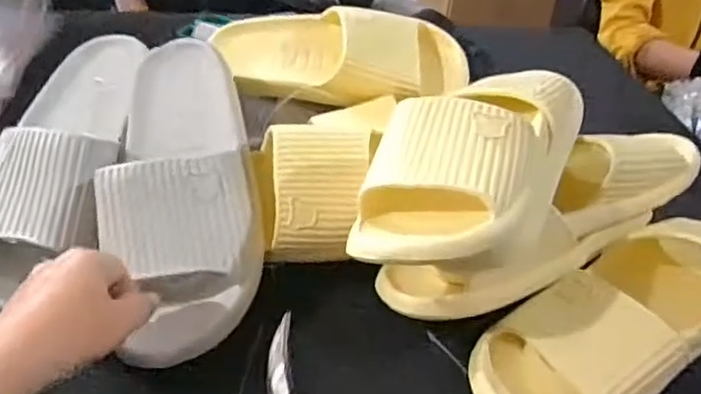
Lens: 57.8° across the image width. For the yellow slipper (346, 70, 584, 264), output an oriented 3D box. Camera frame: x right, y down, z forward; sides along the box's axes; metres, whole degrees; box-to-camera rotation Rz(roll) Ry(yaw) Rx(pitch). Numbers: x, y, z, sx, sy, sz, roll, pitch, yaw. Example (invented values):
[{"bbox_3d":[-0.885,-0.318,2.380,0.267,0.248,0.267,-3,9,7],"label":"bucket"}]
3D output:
[{"bbox_3d":[0.097,-0.046,0.448,0.113,0.061,0.263,22,41,19],"label":"yellow slipper"}]

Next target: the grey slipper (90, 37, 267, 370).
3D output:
[{"bbox_3d":[-0.135,-0.019,0.489,0.111,0.060,0.279,-4,57,-12],"label":"grey slipper"}]

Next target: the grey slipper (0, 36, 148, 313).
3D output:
[{"bbox_3d":[-0.238,-0.041,0.517,0.107,0.055,0.264,7,55,2],"label":"grey slipper"}]

